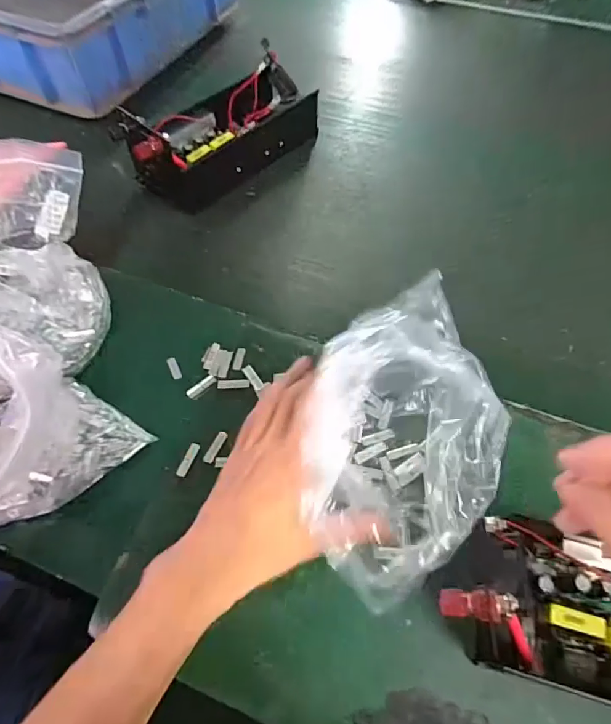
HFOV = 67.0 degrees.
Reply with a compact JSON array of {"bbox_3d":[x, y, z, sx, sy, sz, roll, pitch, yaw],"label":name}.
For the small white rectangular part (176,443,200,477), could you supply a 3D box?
[{"bbox_3d":[-0.106,0.089,0.418,0.008,0.006,0.032,18,61,9],"label":"small white rectangular part"}]

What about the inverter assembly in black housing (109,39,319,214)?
[{"bbox_3d":[-0.109,-0.306,0.603,0.114,0.100,0.274,40,67,20],"label":"inverter assembly in black housing"}]

